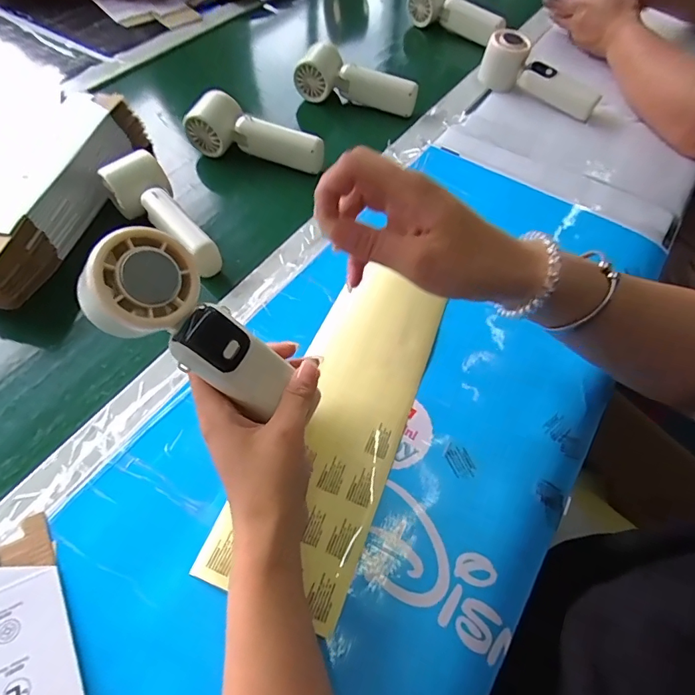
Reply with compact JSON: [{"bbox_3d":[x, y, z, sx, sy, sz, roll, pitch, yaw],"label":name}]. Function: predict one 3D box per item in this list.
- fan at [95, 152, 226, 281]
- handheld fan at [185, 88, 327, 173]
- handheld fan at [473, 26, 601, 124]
[{"bbox_3d":[-0.185,-0.130,0.437,0.056,0.050,0.142,-31,63,-19],"label":"fan"},{"bbox_3d":[-0.105,-0.253,0.520,0.167,0.055,0.049,13,58,7],"label":"handheld fan"},{"bbox_3d":[0.259,-0.364,0.591,0.160,0.060,0.045,26,61,15],"label":"handheld fan"}]

